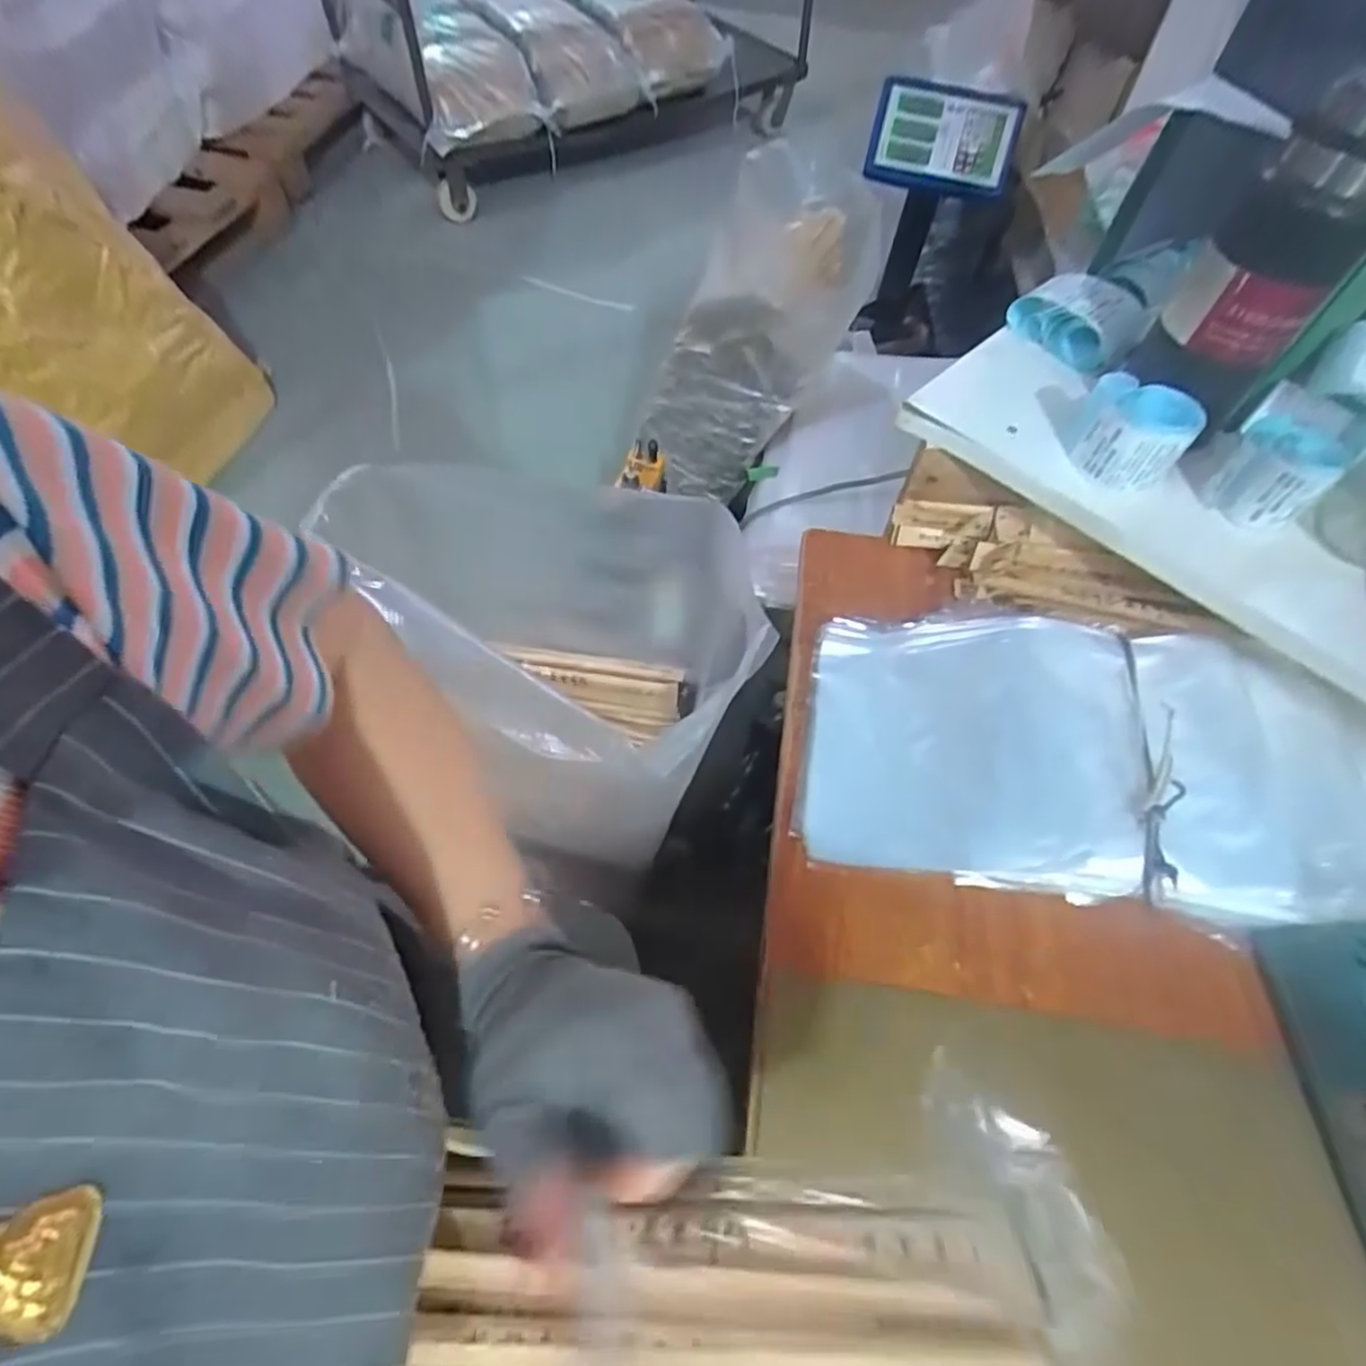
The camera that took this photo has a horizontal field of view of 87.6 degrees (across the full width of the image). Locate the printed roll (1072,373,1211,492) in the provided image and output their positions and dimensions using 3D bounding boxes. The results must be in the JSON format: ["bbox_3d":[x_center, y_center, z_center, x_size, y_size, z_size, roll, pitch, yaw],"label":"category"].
[{"bbox_3d":[0.314,-0.172,0.498,0.065,0.056,0.054,18,59,7],"label":"printed roll"}]

